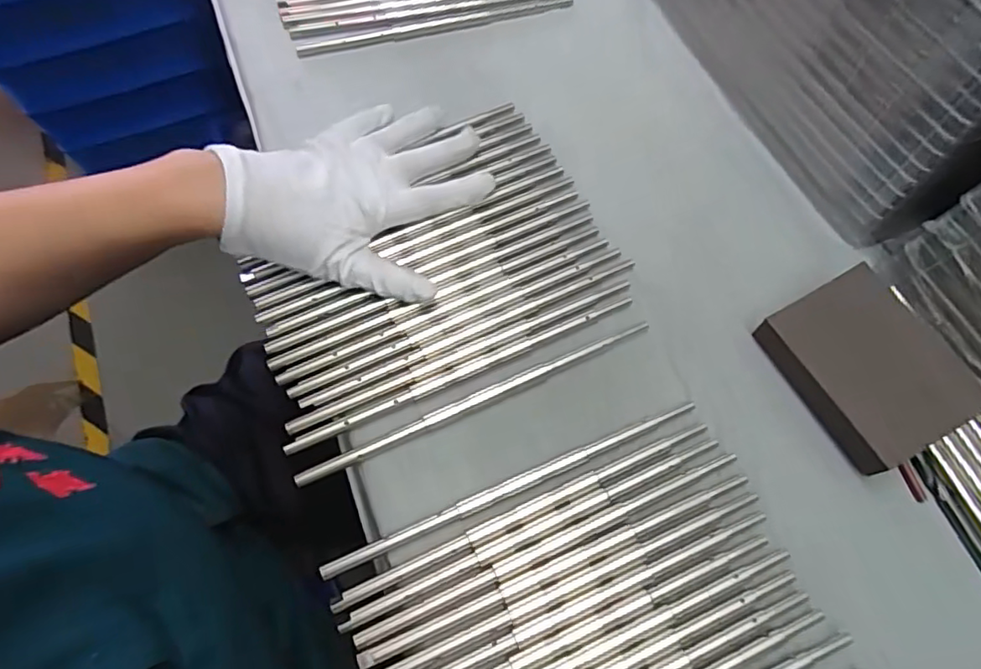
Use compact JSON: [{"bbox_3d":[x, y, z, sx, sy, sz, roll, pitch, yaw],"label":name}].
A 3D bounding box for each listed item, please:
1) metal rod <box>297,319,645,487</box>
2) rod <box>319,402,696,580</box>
[{"bbox_3d":[-0.005,0.035,0.322,0.209,0.007,0.009,-24,70,-9],"label":"metal rod"},{"bbox_3d":[0.015,0.078,0.303,0.210,0.005,0.009,-22,70,-9],"label":"rod"}]

